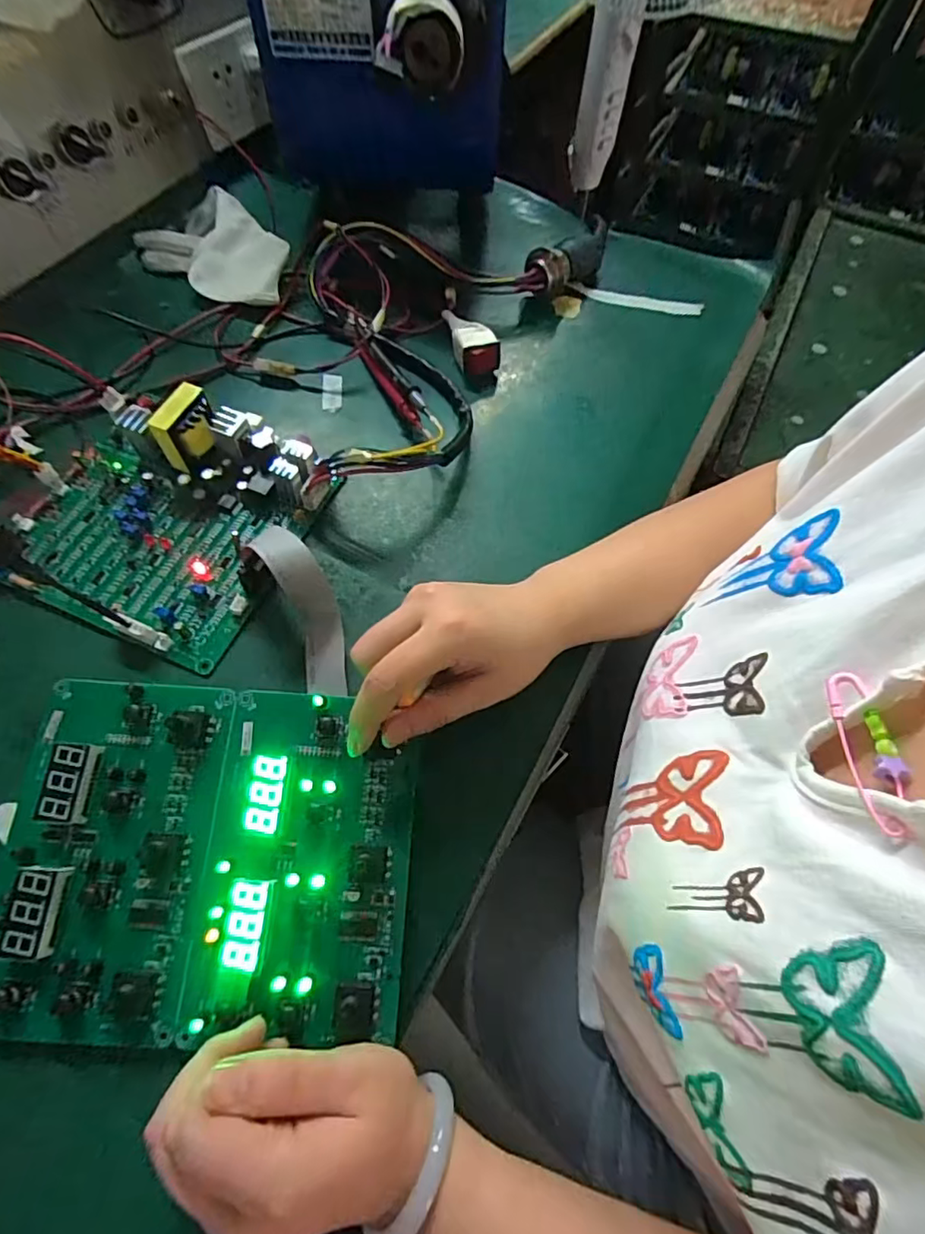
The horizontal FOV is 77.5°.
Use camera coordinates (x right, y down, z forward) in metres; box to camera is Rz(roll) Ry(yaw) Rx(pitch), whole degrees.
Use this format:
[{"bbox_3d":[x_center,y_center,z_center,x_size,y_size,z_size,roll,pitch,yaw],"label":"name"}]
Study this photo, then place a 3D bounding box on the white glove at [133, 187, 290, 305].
[{"bbox_3d":[-0.217,-0.332,0.522,0.144,0.034,0.088,33,66,13],"label":"white glove"}]

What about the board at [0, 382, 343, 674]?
[{"bbox_3d":[-0.204,-0.078,0.389,0.184,0.047,0.177,23,64,8],"label":"board"}]

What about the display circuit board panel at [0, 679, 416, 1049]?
[{"bbox_3d":[-0.126,0.117,0.289,0.196,0.026,0.161,3,63,-1],"label":"display circuit board panel"}]

